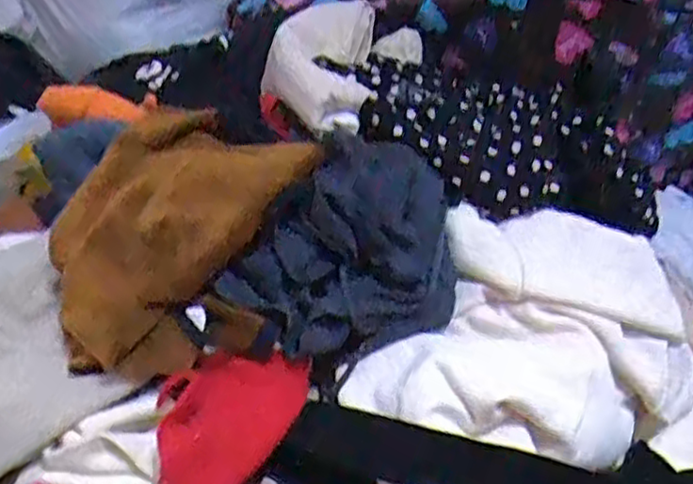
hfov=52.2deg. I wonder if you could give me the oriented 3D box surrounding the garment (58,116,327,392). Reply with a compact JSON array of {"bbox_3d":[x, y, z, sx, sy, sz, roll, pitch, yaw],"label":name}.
[{"bbox_3d":[-0.151,-0.002,0.656,0.217,0.150,0.235,8,35,4],"label":"garment"}]

